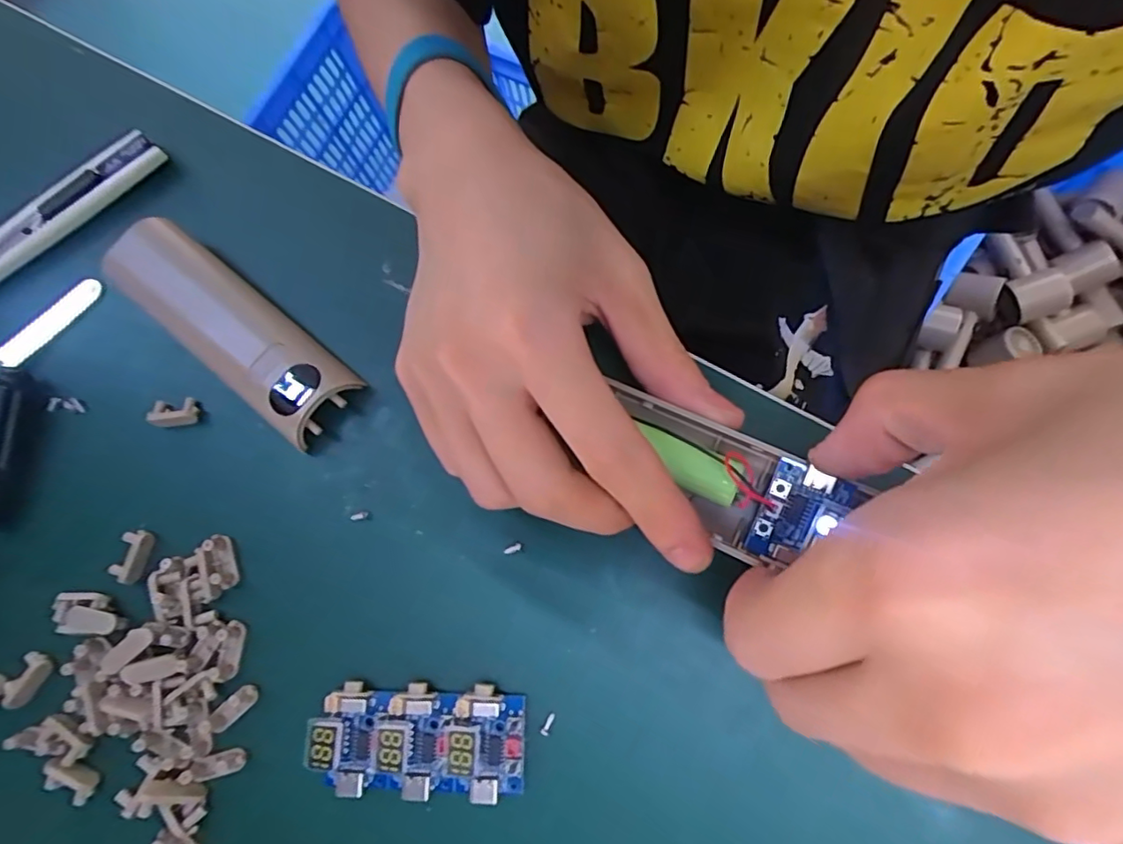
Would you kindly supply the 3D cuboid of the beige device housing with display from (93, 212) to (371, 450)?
[{"bbox_3d":[-0.125,-0.035,0.218,0.103,0.021,0.034,37,84,13],"label":"beige device housing with display"}]

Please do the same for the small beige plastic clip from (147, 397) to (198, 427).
[{"bbox_3d":[-0.148,-0.004,0.220,0.017,0.006,0.010,-11,76,4],"label":"small beige plastic clip"}]

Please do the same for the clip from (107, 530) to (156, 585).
[{"bbox_3d":[-0.155,0.048,0.209,0.010,0.005,0.019,21,80,11],"label":"clip"}]

